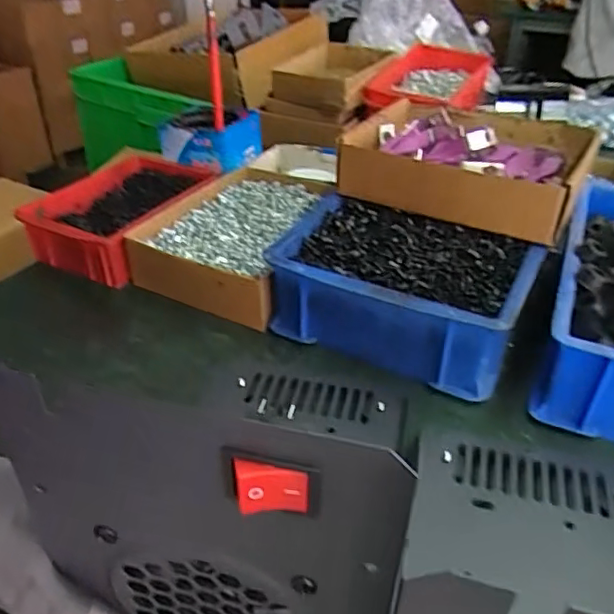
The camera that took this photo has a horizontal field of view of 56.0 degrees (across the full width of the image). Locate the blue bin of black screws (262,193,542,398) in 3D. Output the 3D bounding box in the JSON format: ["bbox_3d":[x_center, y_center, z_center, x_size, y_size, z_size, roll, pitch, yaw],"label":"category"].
[{"bbox_3d":[0.081,-0.019,0.506,0.201,0.074,0.138,19,39,24],"label":"blue bin of black screws"}]

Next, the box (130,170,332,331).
[{"bbox_3d":[-0.068,-0.080,0.631,0.162,0.054,0.237,14,37,18],"label":"box"}]

